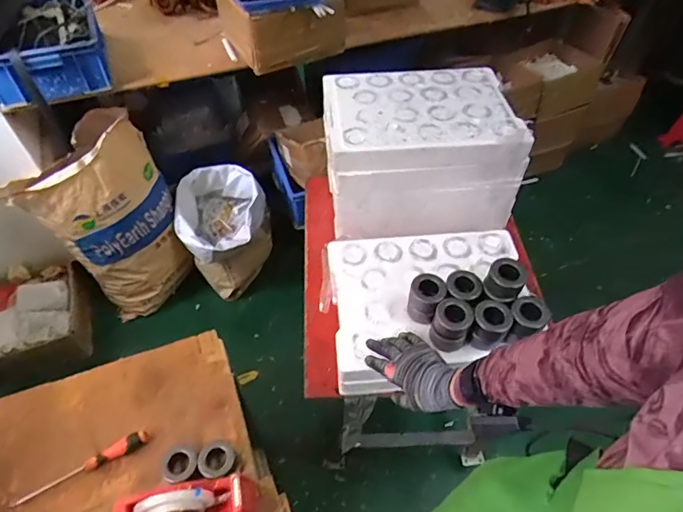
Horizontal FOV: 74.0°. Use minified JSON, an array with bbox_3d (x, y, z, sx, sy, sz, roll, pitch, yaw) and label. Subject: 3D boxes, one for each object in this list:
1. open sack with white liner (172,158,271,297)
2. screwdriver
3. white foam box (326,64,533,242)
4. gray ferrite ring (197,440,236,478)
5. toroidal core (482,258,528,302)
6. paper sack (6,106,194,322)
[{"bbox_3d":[-0.425,-0.079,1.713,0.328,0.403,0.298,-18,53,-14],"label":"open sack with white liner"},{"bbox_3d":[-0.449,0.365,0.783,0.228,0.024,0.031,-22,54,-17],"label":"screwdriver"},{"bbox_3d":[0.165,-0.224,0.997,0.377,0.231,0.295,-4,51,-3],"label":"white foam box"},{"bbox_3d":[-0.216,0.349,0.776,0.058,0.034,0.061,0,51,0],"label":"gray ferrite ring"},{"bbox_3d":[0.280,0.040,0.770,0.062,0.041,0.066,27,55,20],"label":"toroidal core"},{"bbox_3d":[-0.776,-0.139,1.574,0.362,0.615,0.358,-17,53,-14],"label":"paper sack"}]

